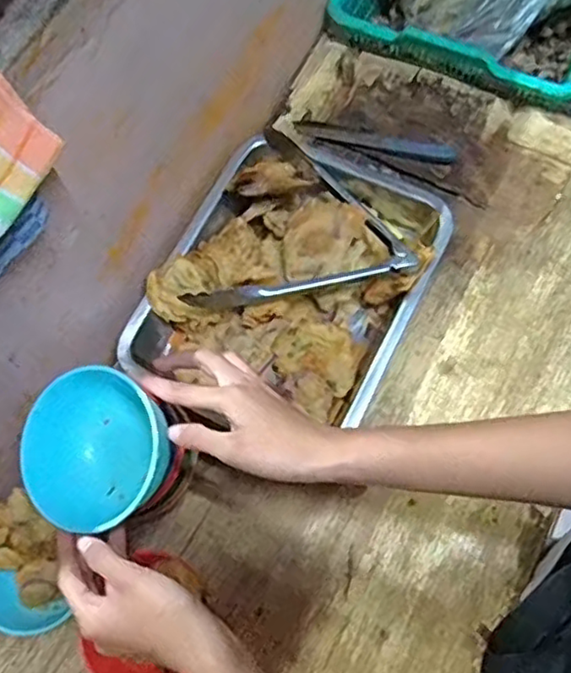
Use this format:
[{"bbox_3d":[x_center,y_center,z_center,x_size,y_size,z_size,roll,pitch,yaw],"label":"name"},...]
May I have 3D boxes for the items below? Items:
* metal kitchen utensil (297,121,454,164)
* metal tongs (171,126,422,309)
[{"bbox_3d":[0.097,-0.217,0.727,0.176,0.015,0.026,15,72,10],"label":"metal kitchen utensil"},{"bbox_3d":[0.031,-0.095,0.630,0.187,0.031,0.205,18,74,8],"label":"metal tongs"}]

